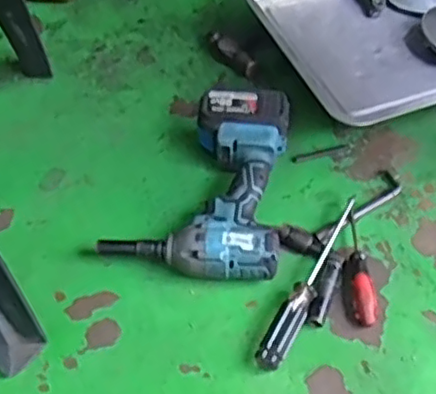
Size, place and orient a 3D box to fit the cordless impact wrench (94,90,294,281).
[{"bbox_3d":[-0.011,-0.022,0.772,0.194,0.075,0.255,9,54,8],"label":"cordless impact wrench"}]

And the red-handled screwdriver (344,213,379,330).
[{"bbox_3d":[0.157,0.080,0.721,0.029,0.022,0.137,0,53,1],"label":"red-handled screwdriver"}]

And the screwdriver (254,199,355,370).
[{"bbox_3d":[0.108,0.090,0.716,0.026,0.025,0.230,25,57,18],"label":"screwdriver"}]

